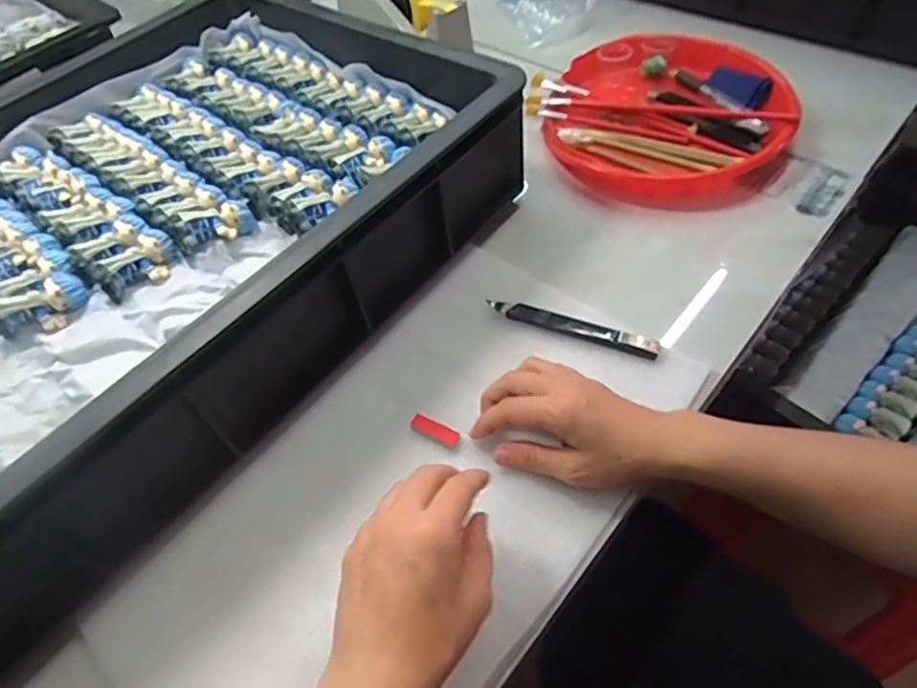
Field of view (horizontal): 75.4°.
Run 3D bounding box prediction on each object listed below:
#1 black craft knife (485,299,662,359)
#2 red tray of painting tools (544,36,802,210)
[{"bbox_3d":[0.089,-0.013,0.473,0.138,0.008,0.016,16,57,17],"label":"black craft knife"},{"bbox_3d":[0.217,-0.246,0.631,0.256,0.038,0.255,12,56,14],"label":"red tray of painting tools"}]

